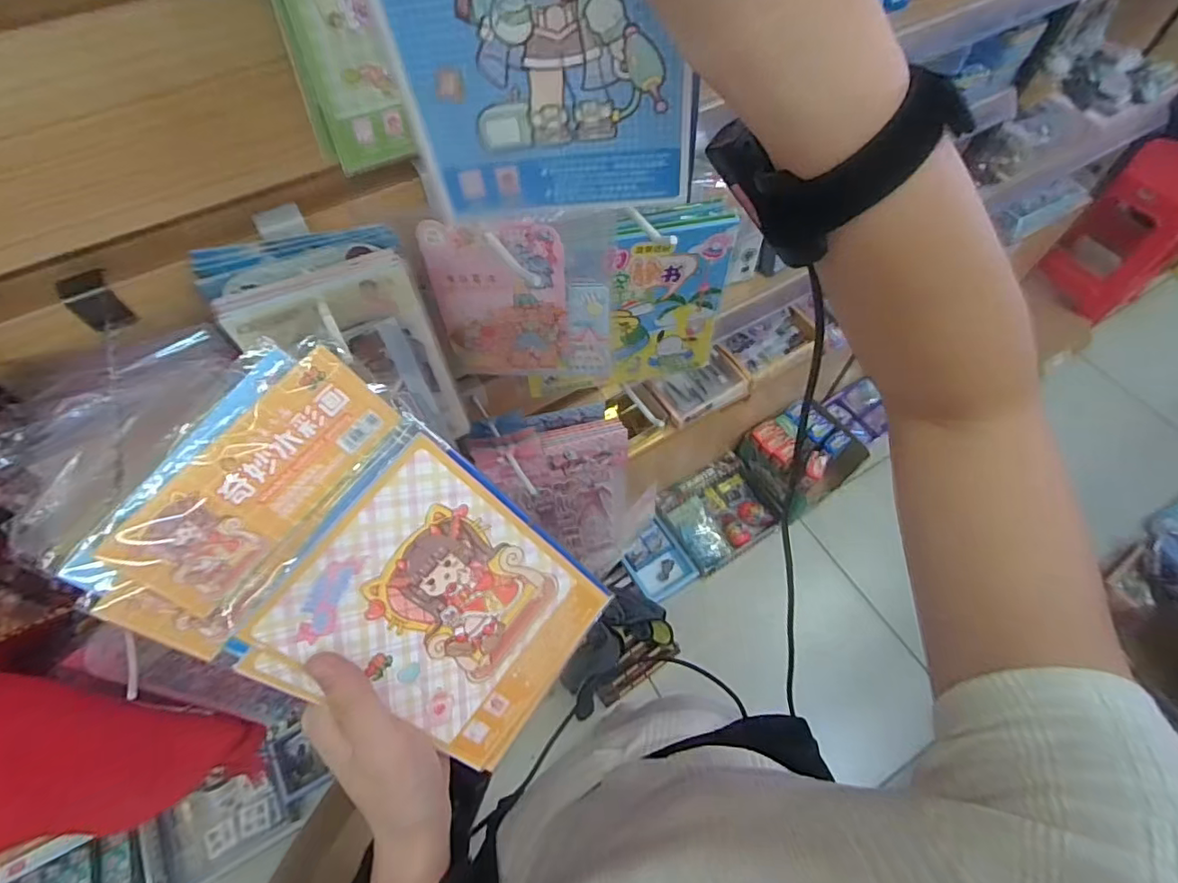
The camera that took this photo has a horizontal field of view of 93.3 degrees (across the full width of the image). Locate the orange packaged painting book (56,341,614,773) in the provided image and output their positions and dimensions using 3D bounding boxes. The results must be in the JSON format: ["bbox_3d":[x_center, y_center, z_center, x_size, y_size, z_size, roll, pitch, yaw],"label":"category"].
[{"bbox_3d":[-0.084,0.066,0.257,0.120,0.207,0.005,-54,29,-11],"label":"orange packaged painting book"}]

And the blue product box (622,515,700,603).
[{"bbox_3d":[0.191,0.333,1.526,0.158,0.043,0.188,-38,93,-13],"label":"blue product box"}]

